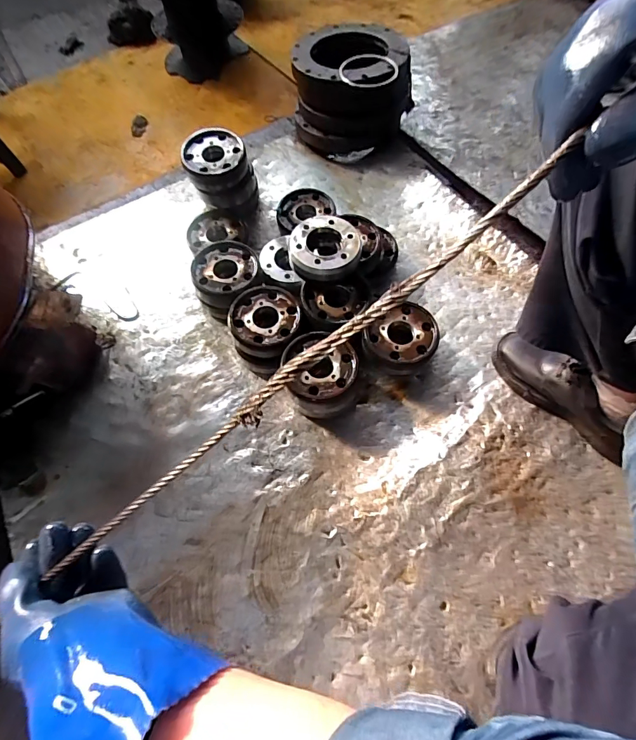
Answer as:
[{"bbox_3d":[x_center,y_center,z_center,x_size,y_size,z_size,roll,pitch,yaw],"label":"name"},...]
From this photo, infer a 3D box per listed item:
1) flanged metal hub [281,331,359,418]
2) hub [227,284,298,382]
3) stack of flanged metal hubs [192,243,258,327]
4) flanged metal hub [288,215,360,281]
[{"bbox_3d":[0.006,0.009,0.673,0.116,0.088,0.120,0,64,0],"label":"flanged metal hub"},{"bbox_3d":[-0.090,-0.072,0.689,0.115,0.076,0.131,29,67,13],"label":"hub"},{"bbox_3d":[-0.165,-0.165,0.733,0.110,0.078,0.122,-9,64,-5],"label":"stack of flanged metal hubs"},{"bbox_3d":[0.012,-0.215,0.694,0.119,0.043,0.113,-1,65,1],"label":"flanged metal hub"}]

